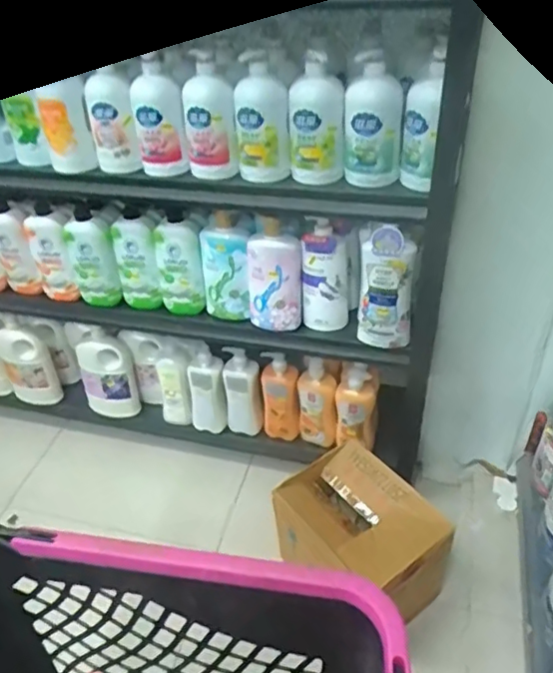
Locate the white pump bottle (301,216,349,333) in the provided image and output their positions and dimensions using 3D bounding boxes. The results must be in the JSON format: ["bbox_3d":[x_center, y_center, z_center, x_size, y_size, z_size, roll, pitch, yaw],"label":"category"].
[{"bbox_3d":[0.102,-0.113,1.250,0.094,0.251,0.071,8,41,14],"label":"white pump bottle"}]

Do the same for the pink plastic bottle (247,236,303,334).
[{"bbox_3d":[-0.005,-0.120,1.264,0.112,0.215,0.074,-5,40,-1],"label":"pink plastic bottle"}]

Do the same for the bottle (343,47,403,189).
[{"bbox_3d":[0.164,-0.362,1.018,0.096,0.204,0.056,1,40,6],"label":"bottle"}]

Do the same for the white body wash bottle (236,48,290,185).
[{"bbox_3d":[-0.028,-0.379,1.066,0.093,0.197,0.054,-5,40,-1],"label":"white body wash bottle"}]

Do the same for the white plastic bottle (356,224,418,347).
[{"bbox_3d":[0.219,-0.097,1.180,0.107,0.266,0.055,3,40,8],"label":"white plastic bottle"}]

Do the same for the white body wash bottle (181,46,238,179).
[{"bbox_3d":[-0.122,-0.391,1.071,0.092,0.210,0.082,-5,18,-1],"label":"white body wash bottle"}]

